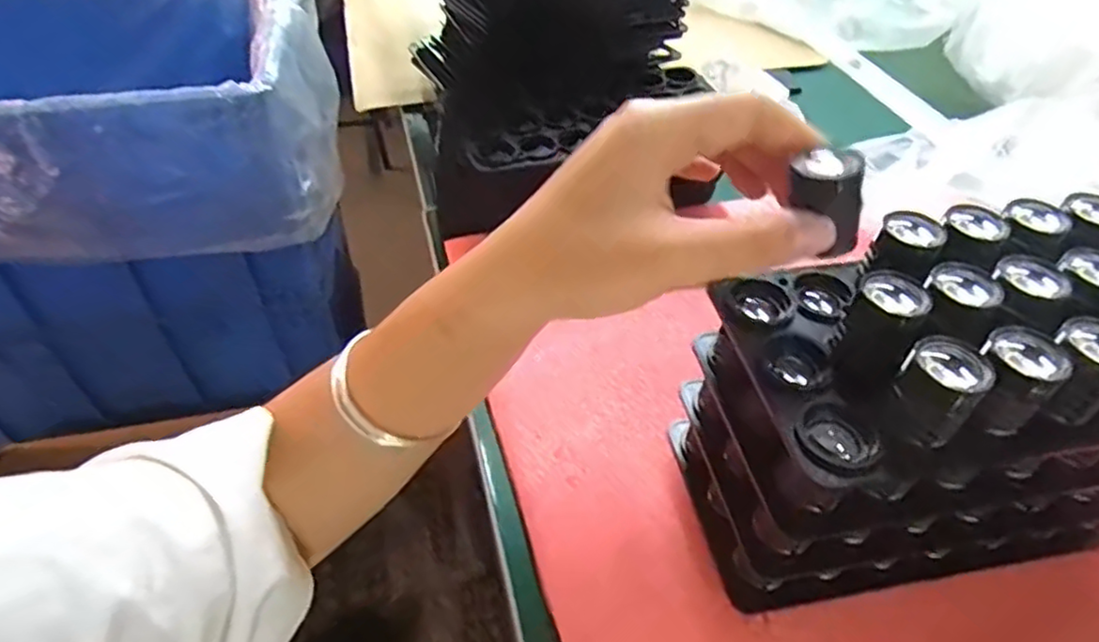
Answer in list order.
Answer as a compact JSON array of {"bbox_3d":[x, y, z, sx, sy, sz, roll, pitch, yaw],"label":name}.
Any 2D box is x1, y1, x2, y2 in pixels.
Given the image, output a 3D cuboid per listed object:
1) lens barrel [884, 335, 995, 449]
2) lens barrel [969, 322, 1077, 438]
[{"bbox_3d":[0.122,0.023,0.208,0.021,0.031,0.022,-26,52,-25],"label":"lens barrel"},{"bbox_3d":[0.148,0.019,0.212,0.024,0.031,0.021,-2,46,-4],"label":"lens barrel"}]

